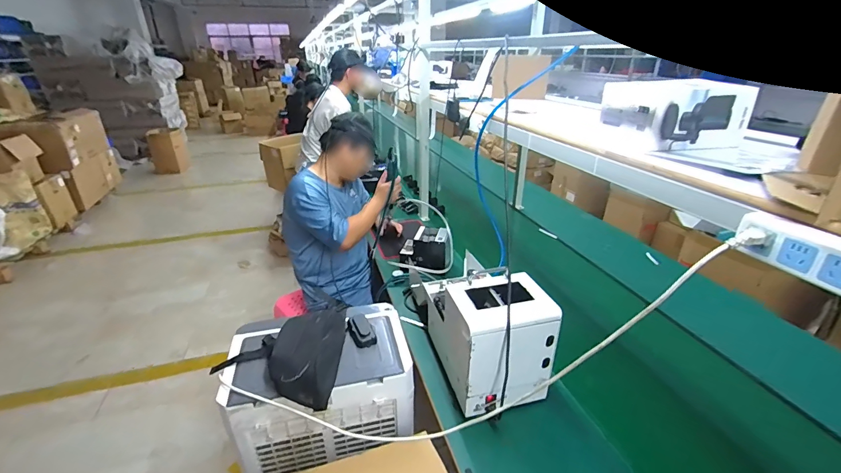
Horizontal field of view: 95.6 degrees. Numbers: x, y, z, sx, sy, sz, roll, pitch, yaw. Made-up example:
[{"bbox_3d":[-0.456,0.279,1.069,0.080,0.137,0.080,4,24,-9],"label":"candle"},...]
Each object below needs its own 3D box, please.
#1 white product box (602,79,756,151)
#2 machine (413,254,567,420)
[{"bbox_3d":[0.537,-0.260,0.798,0.247,0.114,0.174,-8,29,-16],"label":"white product box"},{"bbox_3d":[0.165,0.237,1.103,0.231,0.301,0.437,-9,29,-16],"label":"machine"}]

